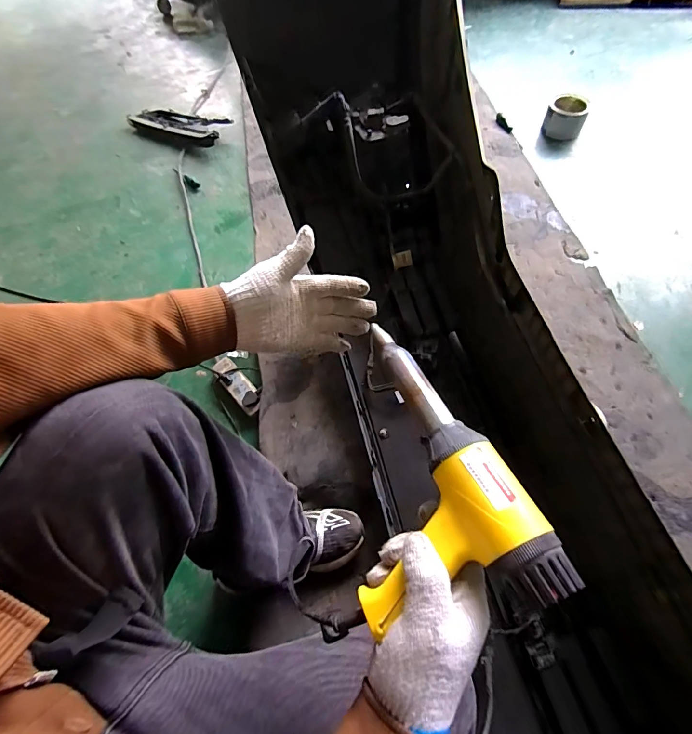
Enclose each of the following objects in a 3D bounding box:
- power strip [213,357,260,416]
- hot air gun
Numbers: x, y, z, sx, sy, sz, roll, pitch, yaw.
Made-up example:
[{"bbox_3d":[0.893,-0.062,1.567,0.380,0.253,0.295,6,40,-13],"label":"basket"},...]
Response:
[{"bbox_3d":[-0.254,0.053,0.918,0.056,0.052,0.164,-39,65,-17],"label":"power strip"},{"bbox_3d":[0.058,0.078,0.358,0.149,0.059,0.281,-16,53,-5],"label":"hot air gun"}]

